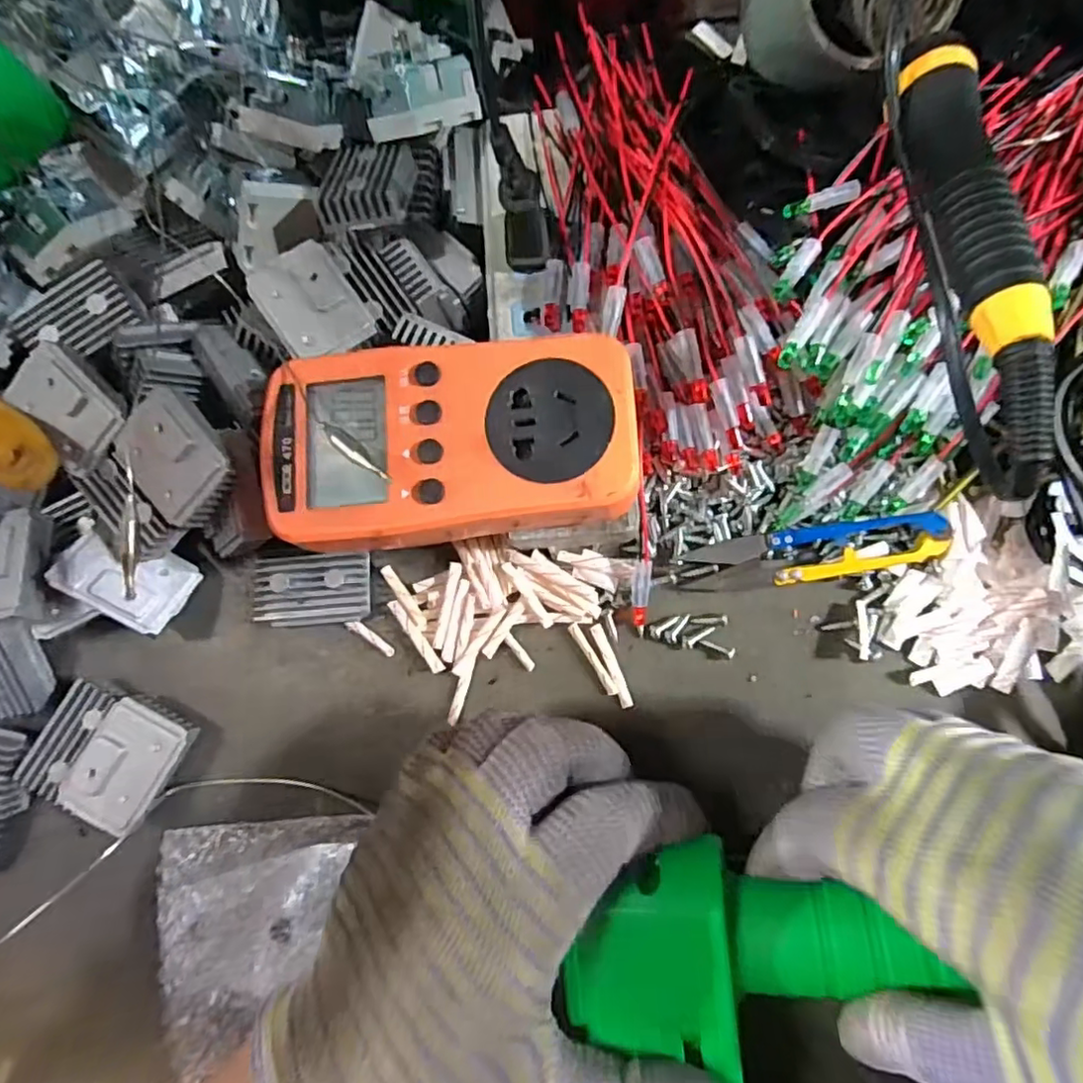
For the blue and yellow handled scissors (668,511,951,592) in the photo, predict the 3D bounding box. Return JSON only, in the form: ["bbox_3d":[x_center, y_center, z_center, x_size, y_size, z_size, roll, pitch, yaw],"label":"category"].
[{"bbox_3d":[0.108,0.004,0.246,0.101,0.011,0.021,-10,81,3],"label":"blue and yellow handled scissors"}]

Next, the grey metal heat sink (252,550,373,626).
[{"bbox_3d":[-0.097,0.020,0.262,0.046,0.016,0.029,-5,82,4],"label":"grey metal heat sink"}]

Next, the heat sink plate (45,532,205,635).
[{"bbox_3d":[-0.169,0.016,0.251,0.045,0.013,0.033,25,53,-18],"label":"heat sink plate"}]

